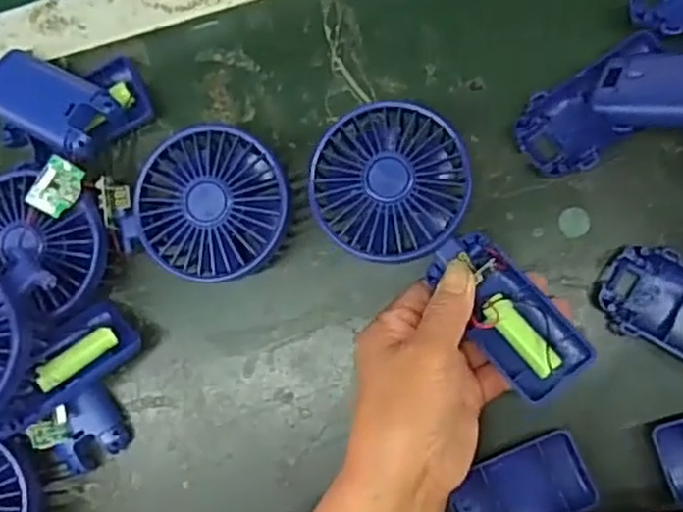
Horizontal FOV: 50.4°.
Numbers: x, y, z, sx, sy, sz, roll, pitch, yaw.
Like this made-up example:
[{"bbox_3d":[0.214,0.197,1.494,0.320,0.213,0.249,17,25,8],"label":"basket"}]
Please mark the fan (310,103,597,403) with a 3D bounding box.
[{"bbox_3d":[0.060,-0.004,0.393,0.079,0.026,0.180,-41,81,5],"label":"fan"}]

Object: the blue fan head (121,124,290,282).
[{"bbox_3d":[-0.073,-0.030,0.426,0.090,0.042,0.083,0,87,8],"label":"blue fan head"}]

